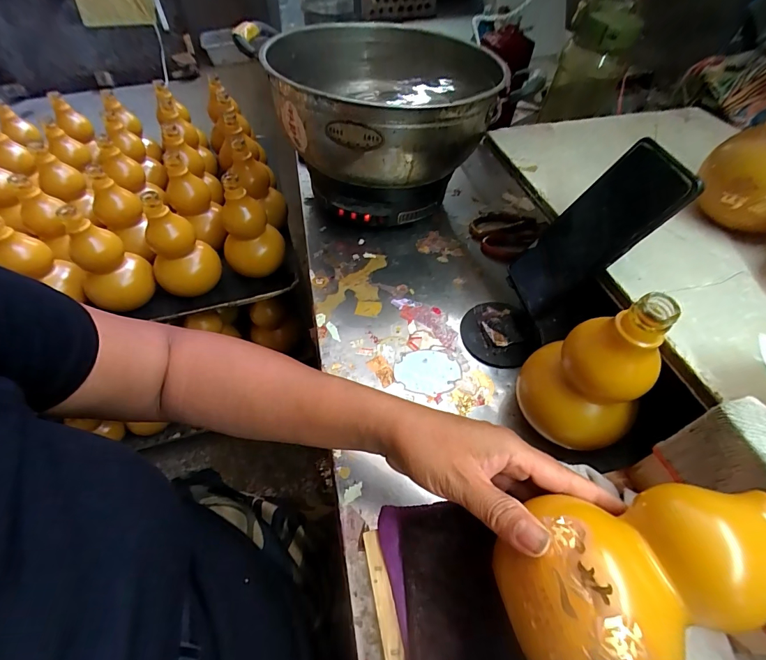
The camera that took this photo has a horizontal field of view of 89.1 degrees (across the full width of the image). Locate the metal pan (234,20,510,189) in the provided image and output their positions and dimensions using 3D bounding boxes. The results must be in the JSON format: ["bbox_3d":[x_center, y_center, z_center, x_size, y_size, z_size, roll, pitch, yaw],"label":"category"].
[{"bbox_3d":[-0.005,-0.312,0.523,0.291,0.116,0.288,-2,51,2],"label":"metal pan"}]

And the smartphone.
[{"bbox_3d":[0.186,-0.085,0.355,0.015,0.162,0.075,16,44,-29],"label":"smartphone"}]

